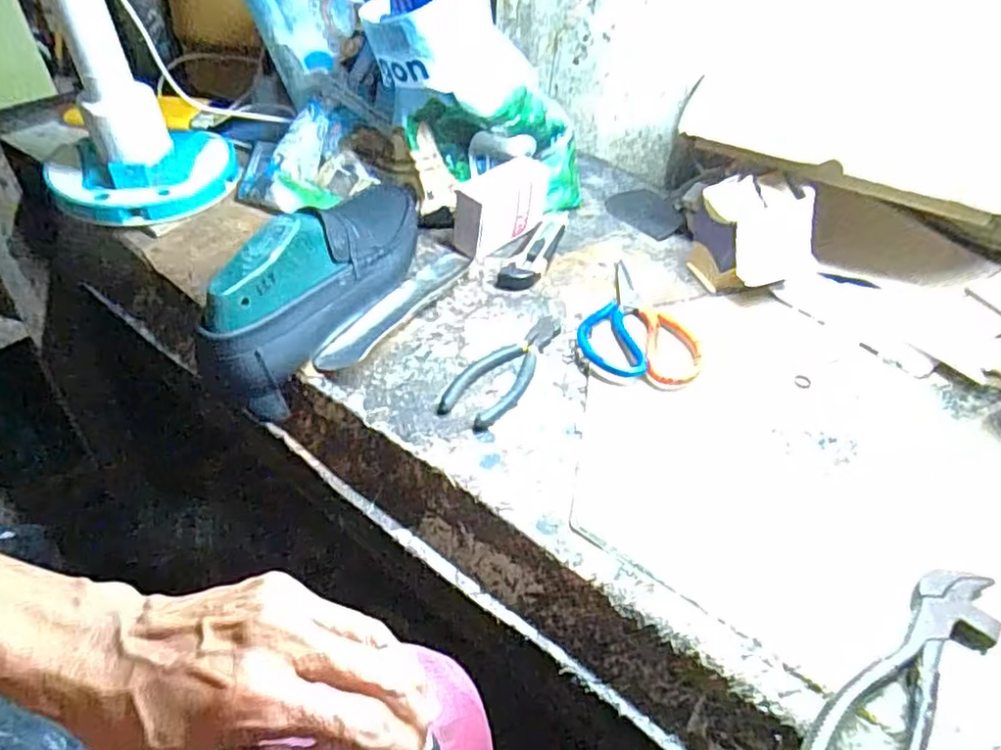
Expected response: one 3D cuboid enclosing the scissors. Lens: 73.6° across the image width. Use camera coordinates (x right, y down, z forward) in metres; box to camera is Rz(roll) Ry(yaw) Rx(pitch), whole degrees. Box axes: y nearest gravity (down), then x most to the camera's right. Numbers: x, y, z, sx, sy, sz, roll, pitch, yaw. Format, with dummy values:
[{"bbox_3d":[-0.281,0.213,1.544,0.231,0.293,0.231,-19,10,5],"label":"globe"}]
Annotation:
[{"bbox_3d":[0.134,-0.051,0.597,0.103,0.016,0.165,19,45,15],"label":"scissors"}]

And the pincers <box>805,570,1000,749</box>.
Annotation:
[{"bbox_3d":[0.218,0.161,0.355,0.186,0.020,0.045,-30,53,-30],"label":"pincers"}]

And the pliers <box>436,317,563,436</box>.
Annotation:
[{"bbox_3d":[0.005,-0.010,0.545,0.050,0.009,0.148,23,47,19],"label":"pliers"}]

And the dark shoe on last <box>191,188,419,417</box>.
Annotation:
[{"bbox_3d":[-0.142,-0.092,0.560,0.075,0.101,0.279,14,44,11],"label":"dark shoe on last"}]

